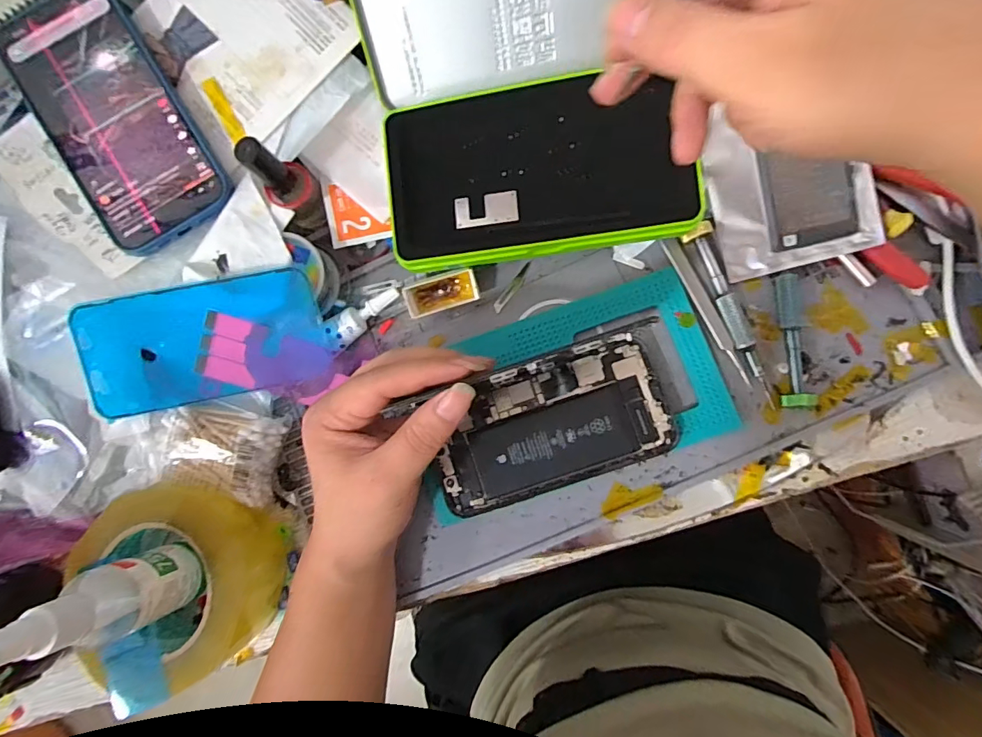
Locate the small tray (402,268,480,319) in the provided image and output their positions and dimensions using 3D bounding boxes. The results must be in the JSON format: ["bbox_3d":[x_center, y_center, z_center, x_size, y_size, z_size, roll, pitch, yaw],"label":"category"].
[{"bbox_3d":[-0.032,-0.050,0.313,0.047,0.019,0.020,-17,90,3],"label":"small tray"}]

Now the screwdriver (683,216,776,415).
[{"bbox_3d":[0.148,-0.033,0.293,0.015,0.009,0.118,-19,90,3],"label":"screwdriver"}]

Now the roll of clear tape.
[{"bbox_3d":[-0.197,0.136,0.304,0.106,0.052,0.127,-22,82,4],"label":"roll of clear tape"}]

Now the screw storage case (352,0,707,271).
[{"bbox_3d":[0.021,-0.172,0.281,0.185,0.060,0.202,-6,90,3],"label":"screw storage case"}]

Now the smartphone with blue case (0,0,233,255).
[{"bbox_3d":[-0.240,-0.158,0.295,0.084,0.009,0.167,-32,89,3],"label":"smartphone with blue case"}]

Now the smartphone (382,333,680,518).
[{"bbox_3d":[0.035,0.035,0.296,0.143,0.009,0.082,-18,83,4],"label":"smartphone"}]

